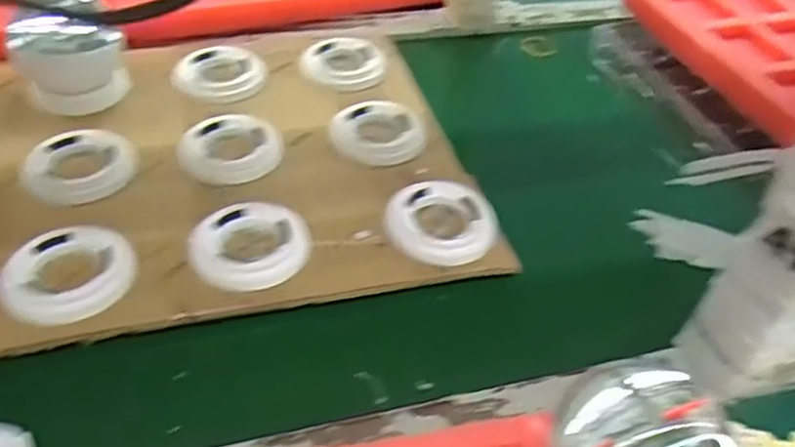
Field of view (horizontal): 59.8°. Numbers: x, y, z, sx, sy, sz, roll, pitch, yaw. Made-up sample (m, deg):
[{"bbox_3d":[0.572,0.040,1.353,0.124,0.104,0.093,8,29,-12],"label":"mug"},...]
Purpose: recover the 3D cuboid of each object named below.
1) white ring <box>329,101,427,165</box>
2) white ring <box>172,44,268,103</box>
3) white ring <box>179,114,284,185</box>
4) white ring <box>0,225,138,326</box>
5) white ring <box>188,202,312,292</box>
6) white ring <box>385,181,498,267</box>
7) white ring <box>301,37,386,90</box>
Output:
[{"bbox_3d":[-0.014,-0.070,0.527,0.071,0.005,0.073,4,43,-3],"label":"white ring"},{"bbox_3d":[-0.147,-0.125,0.574,0.074,0.010,0.074,4,43,-3],"label":"white ring"},{"bbox_3d":[-0.121,-0.056,0.502,0.071,0.005,0.076,4,43,-3],"label":"white ring"},{"bbox_3d":[-0.195,0.029,0.410,0.066,0.010,0.071,4,43,-3],"label":"white ring"},{"bbox_3d":[-0.092,0.012,0.436,0.073,0.011,0.065,-1,44,-8],"label":"white ring"},{"bbox_3d":[0.030,-0.001,0.463,0.074,0.014,0.065,-3,44,-10],"label":"white ring"},{"bbox_3d":[-0.047,-0.140,0.599,0.072,0.009,0.075,4,43,-3],"label":"white ring"}]

